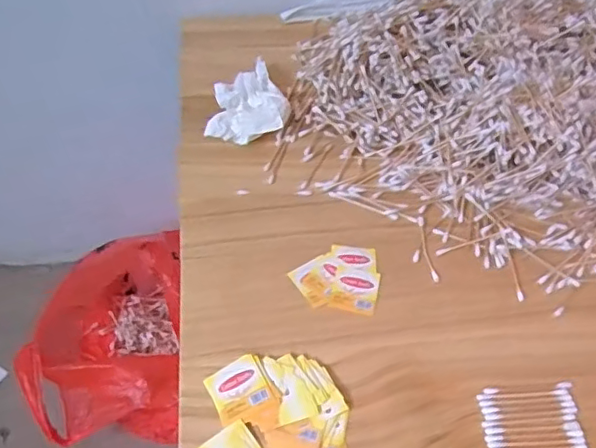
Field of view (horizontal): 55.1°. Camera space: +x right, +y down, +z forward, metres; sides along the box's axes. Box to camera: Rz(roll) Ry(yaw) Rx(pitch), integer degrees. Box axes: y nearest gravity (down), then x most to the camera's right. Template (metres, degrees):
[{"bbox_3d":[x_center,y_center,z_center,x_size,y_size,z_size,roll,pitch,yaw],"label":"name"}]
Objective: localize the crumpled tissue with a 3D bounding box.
[{"bbox_3d":[-0.050,-0.133,0.612,0.080,0.027,0.117,3,50,0],"label":"crumpled tissue"}]

